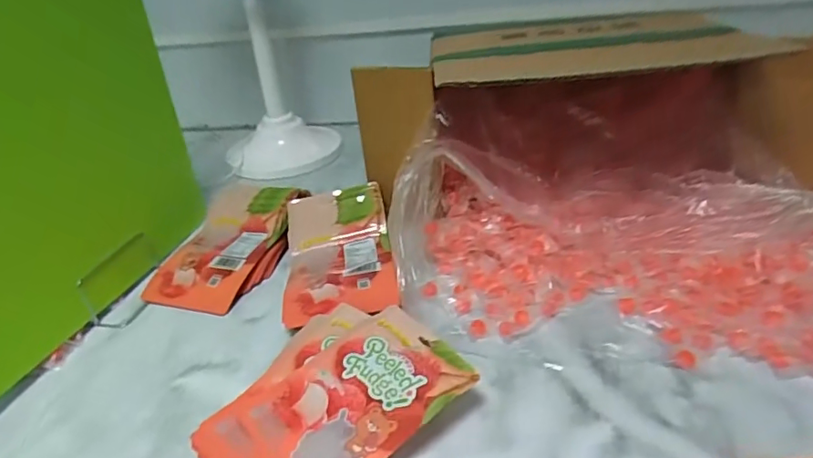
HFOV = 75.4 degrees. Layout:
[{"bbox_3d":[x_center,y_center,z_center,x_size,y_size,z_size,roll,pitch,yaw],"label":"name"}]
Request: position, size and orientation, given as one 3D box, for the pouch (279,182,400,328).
[{"bbox_3d":[-0.103,0.030,0.785,0.157,0.063,0.250,-7,32,-3],"label":"pouch"}]

